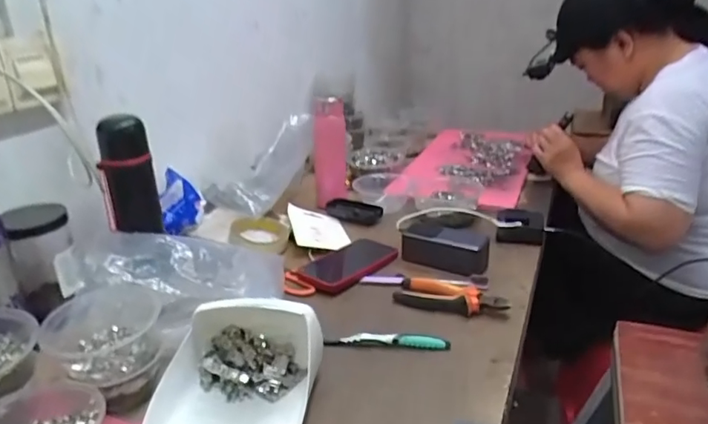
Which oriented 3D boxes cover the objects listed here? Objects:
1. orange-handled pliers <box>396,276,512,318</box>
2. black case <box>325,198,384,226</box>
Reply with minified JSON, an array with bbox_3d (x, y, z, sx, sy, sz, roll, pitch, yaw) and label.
[{"bbox_3d":[0.133,0.116,0.733,0.150,0.022,0.061,7,24,22],"label":"orange-handled pliers"},{"bbox_3d":[0.001,-0.006,1.031,0.108,0.029,0.066,8,24,23],"label":"black case"}]

